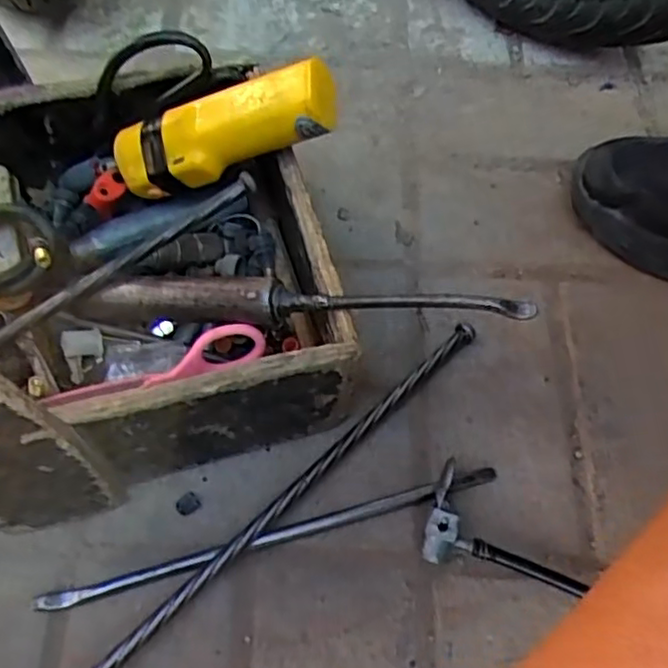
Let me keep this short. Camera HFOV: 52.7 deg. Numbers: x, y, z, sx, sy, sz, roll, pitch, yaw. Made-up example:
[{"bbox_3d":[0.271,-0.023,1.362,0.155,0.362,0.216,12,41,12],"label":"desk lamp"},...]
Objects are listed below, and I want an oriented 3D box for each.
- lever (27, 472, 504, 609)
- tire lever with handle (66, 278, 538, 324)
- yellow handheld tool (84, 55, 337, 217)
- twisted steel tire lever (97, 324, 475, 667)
[{"bbox_3d":[-0.031,0.115,0.384,0.263,0.011,0.011,-14,64,-9],"label":"lever"},{"bbox_3d":[-0.027,-0.017,0.356,0.250,0.021,0.021,2,61,14],"label":"tire lever with handle"},{"bbox_3d":[-0.074,-0.113,0.393,0.160,0.032,0.039,-14,60,23],"label":"yellow handheld tool"},{"bbox_3d":[-0.033,0.100,0.392,0.336,0.018,0.014,-40,70,-20],"label":"twisted steel tire lever"}]

